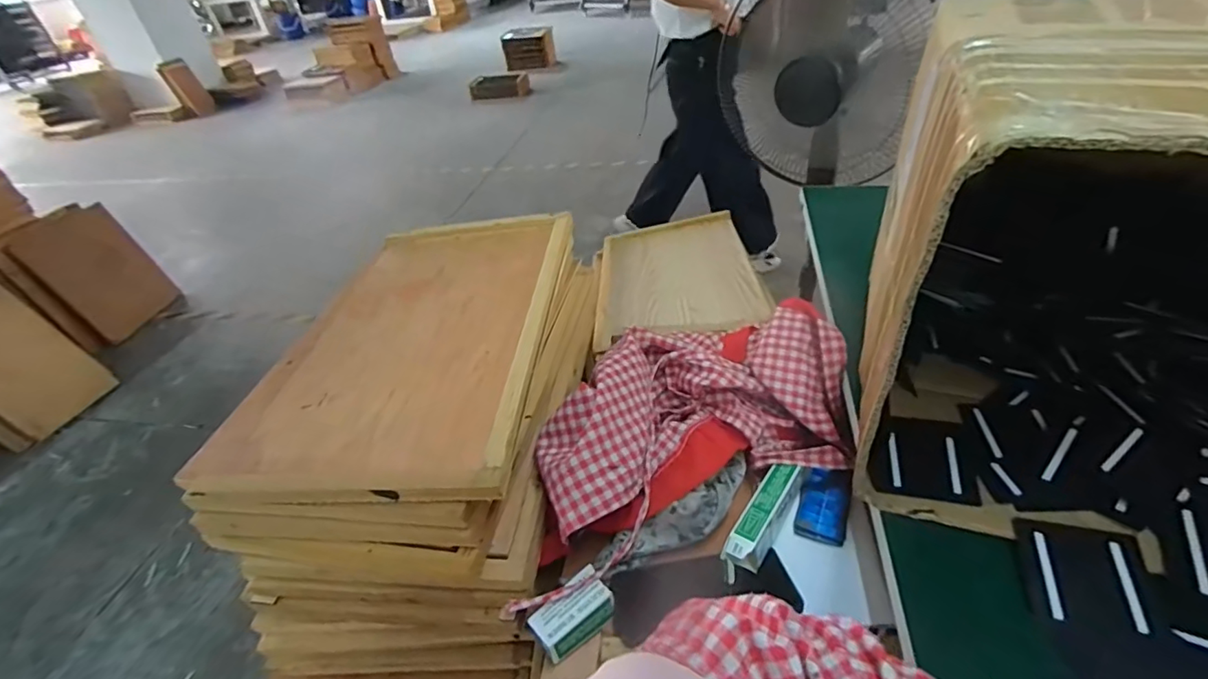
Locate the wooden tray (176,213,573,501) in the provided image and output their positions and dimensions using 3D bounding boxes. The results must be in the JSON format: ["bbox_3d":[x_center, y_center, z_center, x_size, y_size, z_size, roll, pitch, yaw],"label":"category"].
[{"bbox_3d":[-0.221,-0.020,0.658,0.330,0.046,0.482,0,38,10],"label":"wooden tray"}]

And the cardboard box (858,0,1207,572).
[{"bbox_3d":[0.474,-0.036,0.400,0.448,0.347,0.320,11,42,23],"label":"cardboard box"}]

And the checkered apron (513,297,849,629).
[{"bbox_3d":[0.083,0.085,0.595,0.413,0.120,0.206,-21,40,-17],"label":"checkered apron"}]

